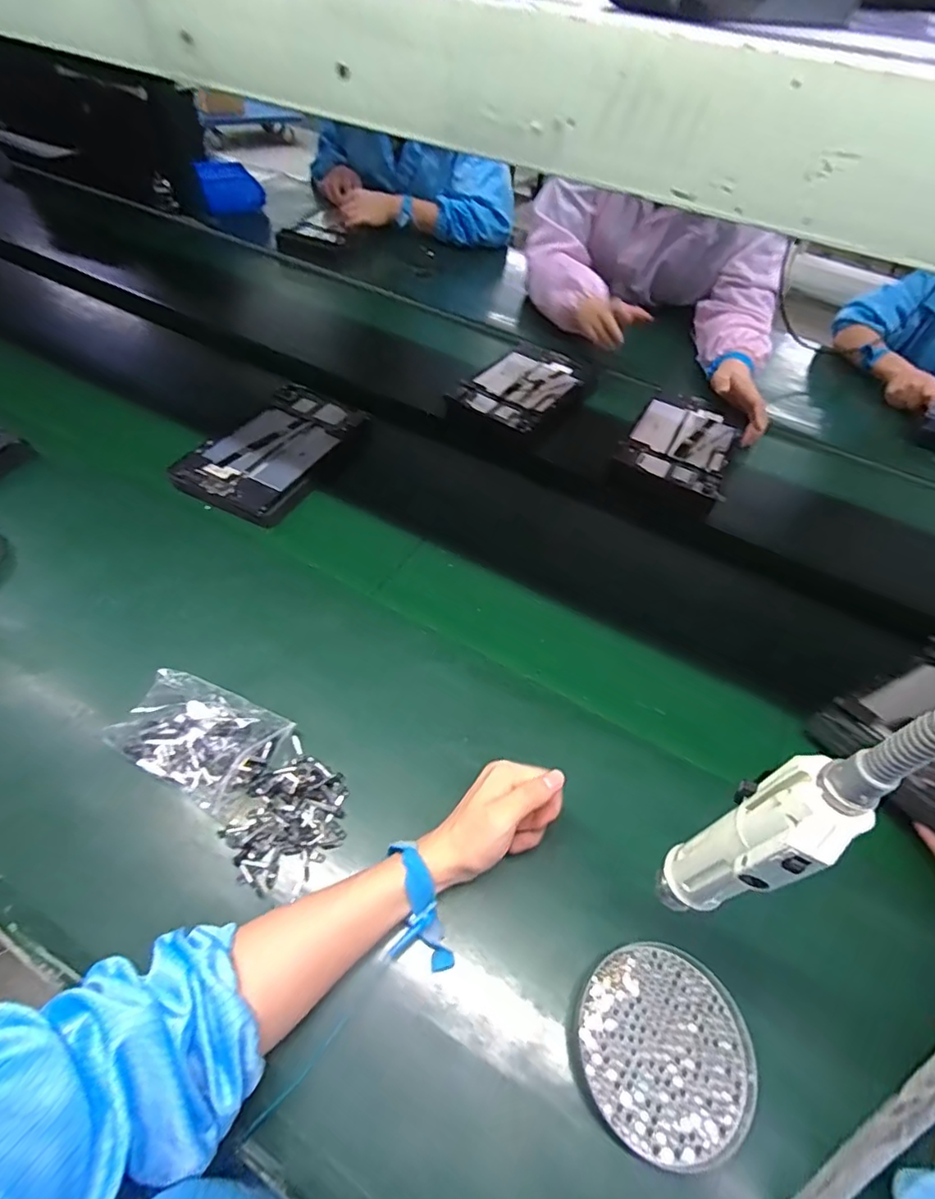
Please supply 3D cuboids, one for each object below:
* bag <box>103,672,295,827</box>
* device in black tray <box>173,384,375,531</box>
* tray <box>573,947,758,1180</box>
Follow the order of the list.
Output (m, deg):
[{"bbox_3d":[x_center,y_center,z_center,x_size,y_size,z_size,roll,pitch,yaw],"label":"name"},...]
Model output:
[{"bbox_3d":[-0.233,0.122,0.475,0.132,0.034,0.090,23,53,12],"label":"bag"},{"bbox_3d":[-0.254,-0.210,0.737,0.172,0.022,0.267,24,54,13],"label":"device in black tray"},{"bbox_3d":[0.134,0.307,0.370,0.112,0.016,0.113,3,52,-4],"label":"tray"}]

